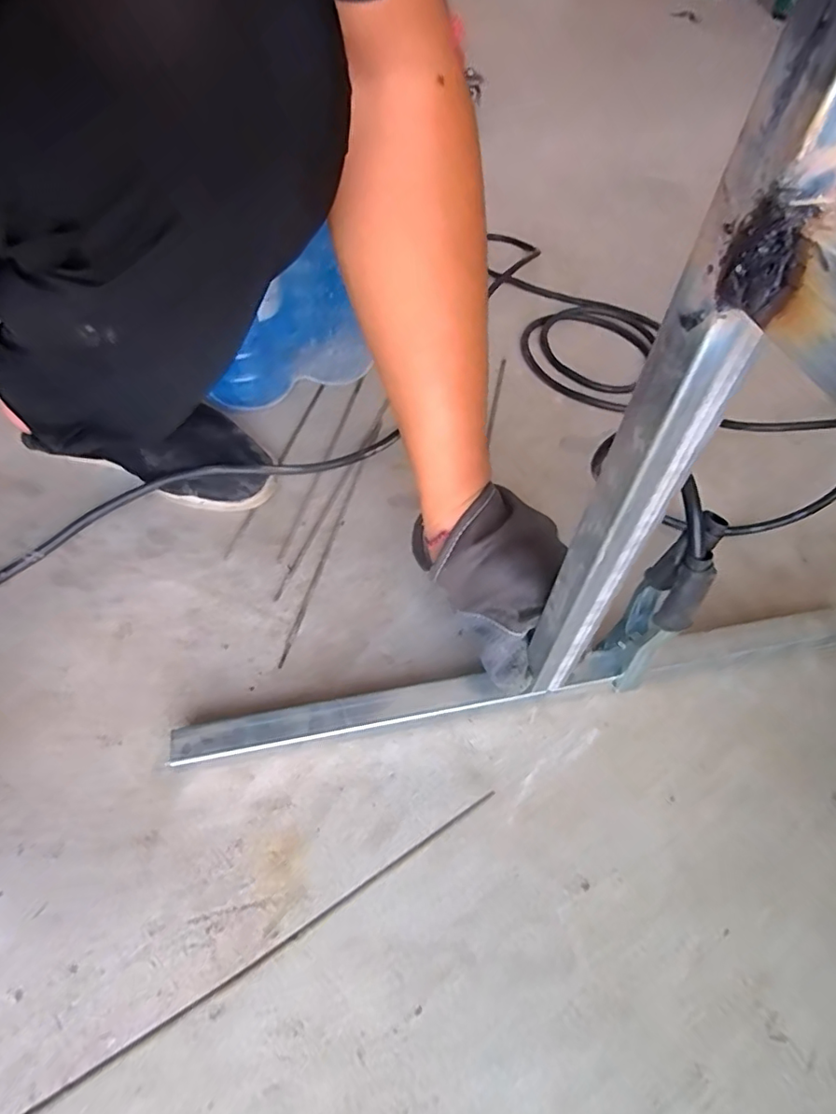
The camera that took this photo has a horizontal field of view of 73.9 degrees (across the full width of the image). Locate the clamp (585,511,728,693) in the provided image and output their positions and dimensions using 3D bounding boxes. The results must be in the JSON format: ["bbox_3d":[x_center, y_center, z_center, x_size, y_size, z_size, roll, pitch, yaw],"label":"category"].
[{"bbox_3d":[0.160,0.040,0.377,0.038,0.171,0.041,38,61,20],"label":"clamp"}]

